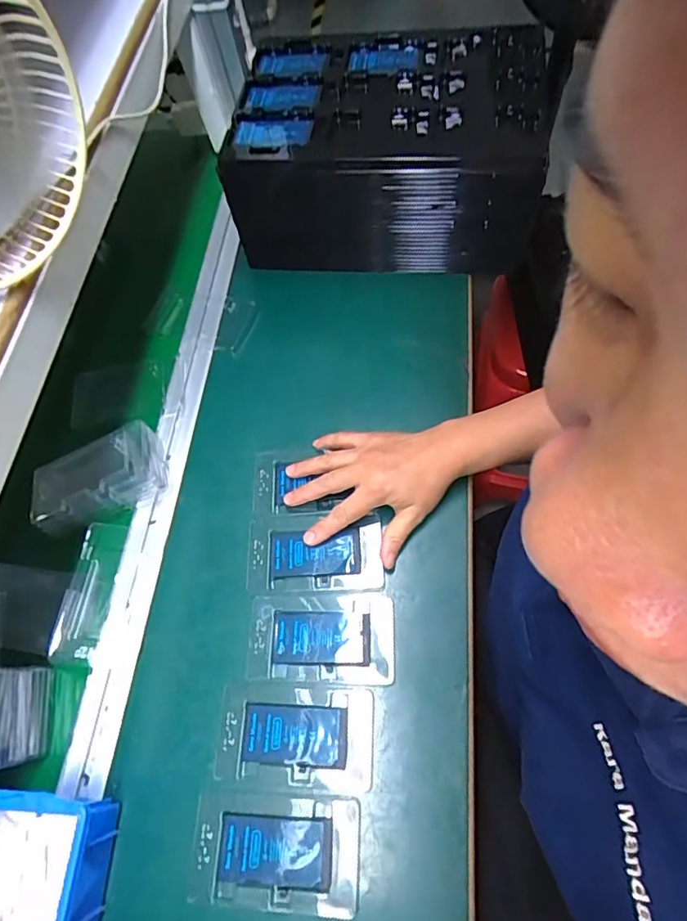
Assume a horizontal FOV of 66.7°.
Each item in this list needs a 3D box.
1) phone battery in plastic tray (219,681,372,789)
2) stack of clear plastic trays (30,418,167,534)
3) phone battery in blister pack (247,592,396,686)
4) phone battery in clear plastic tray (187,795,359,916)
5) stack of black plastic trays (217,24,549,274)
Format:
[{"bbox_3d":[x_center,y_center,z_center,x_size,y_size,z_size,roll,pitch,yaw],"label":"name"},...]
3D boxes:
[{"bbox_3d":[-0.040,0.226,0.433,0.128,0.004,0.075,-1,65,8],"label":"phone battery in plastic tray"},{"bbox_3d":[-0.256,0.022,0.540,0.139,0.047,0.080,-25,66,-6],"label":"stack of clear plastic trays"},{"bbox_3d":[-0.020,0.158,0.466,0.127,0.008,0.075,-3,65,7],"label":"phone battery in blister pack"},{"bbox_3d":[-0.052,0.301,0.403,0.126,0.006,0.073,0,65,8],"label":"phone battery in clear plastic tray"},{"bbox_3d":[0.051,-0.363,0.637,0.332,0.161,0.231,2,65,9],"label":"stack of black plastic trays"}]

